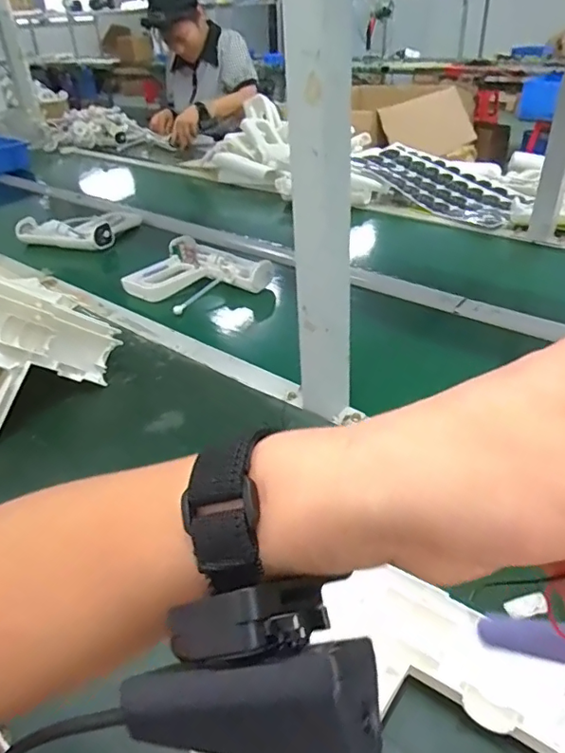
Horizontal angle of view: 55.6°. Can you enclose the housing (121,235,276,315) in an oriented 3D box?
[{"bbox_3d":[-0.158,-0.180,0.940,0.218,0.042,0.174,22,42,33],"label":"housing"}]

